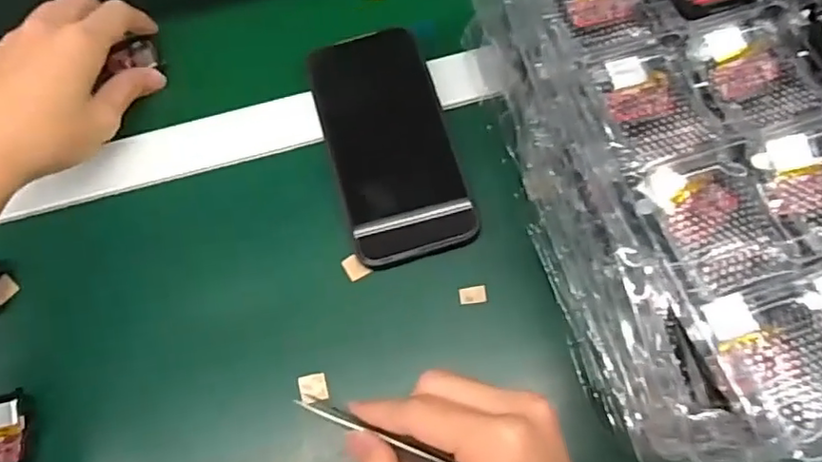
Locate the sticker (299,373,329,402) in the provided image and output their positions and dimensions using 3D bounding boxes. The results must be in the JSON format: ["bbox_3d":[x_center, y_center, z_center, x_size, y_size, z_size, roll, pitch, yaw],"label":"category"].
[{"bbox_3d":[-0.056,0.090,0.358,0.016,0.004,0.018,-13,50,2],"label":"sticker"}]

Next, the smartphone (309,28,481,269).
[{"bbox_3d":[-0.014,-0.058,0.405,0.076,0.008,0.157,-16,73,-3],"label":"smartphone"}]

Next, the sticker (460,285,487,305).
[{"bbox_3d":[0.037,0.038,0.373,0.016,0.004,0.010,-6,67,2],"label":"sticker"}]

